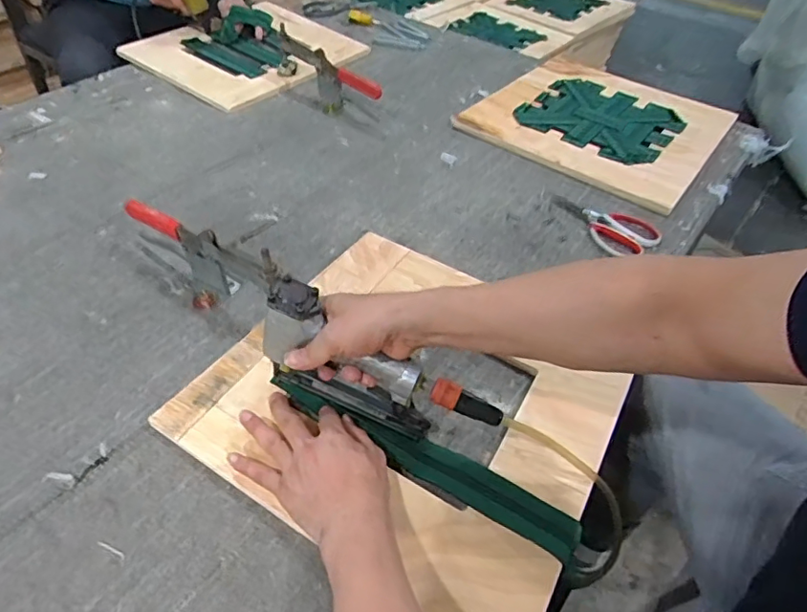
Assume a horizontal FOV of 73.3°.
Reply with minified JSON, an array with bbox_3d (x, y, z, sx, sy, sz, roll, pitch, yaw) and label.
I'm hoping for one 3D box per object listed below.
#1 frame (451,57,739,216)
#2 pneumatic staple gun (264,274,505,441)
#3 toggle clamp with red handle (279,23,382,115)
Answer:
[{"bbox_3d":[0.388,-0.365,1.075,0.428,0.037,0.393,33,54,25],"label":"frame"},{"bbox_3d":[-0.023,0.065,0.560,0.251,0.144,0.045,15,48,11],"label":"pneumatic staple gun"},{"bbox_3d":[-0.161,-0.457,1.086,0.290,0.098,0.048,37,55,27],"label":"toggle clamp with red handle"}]

